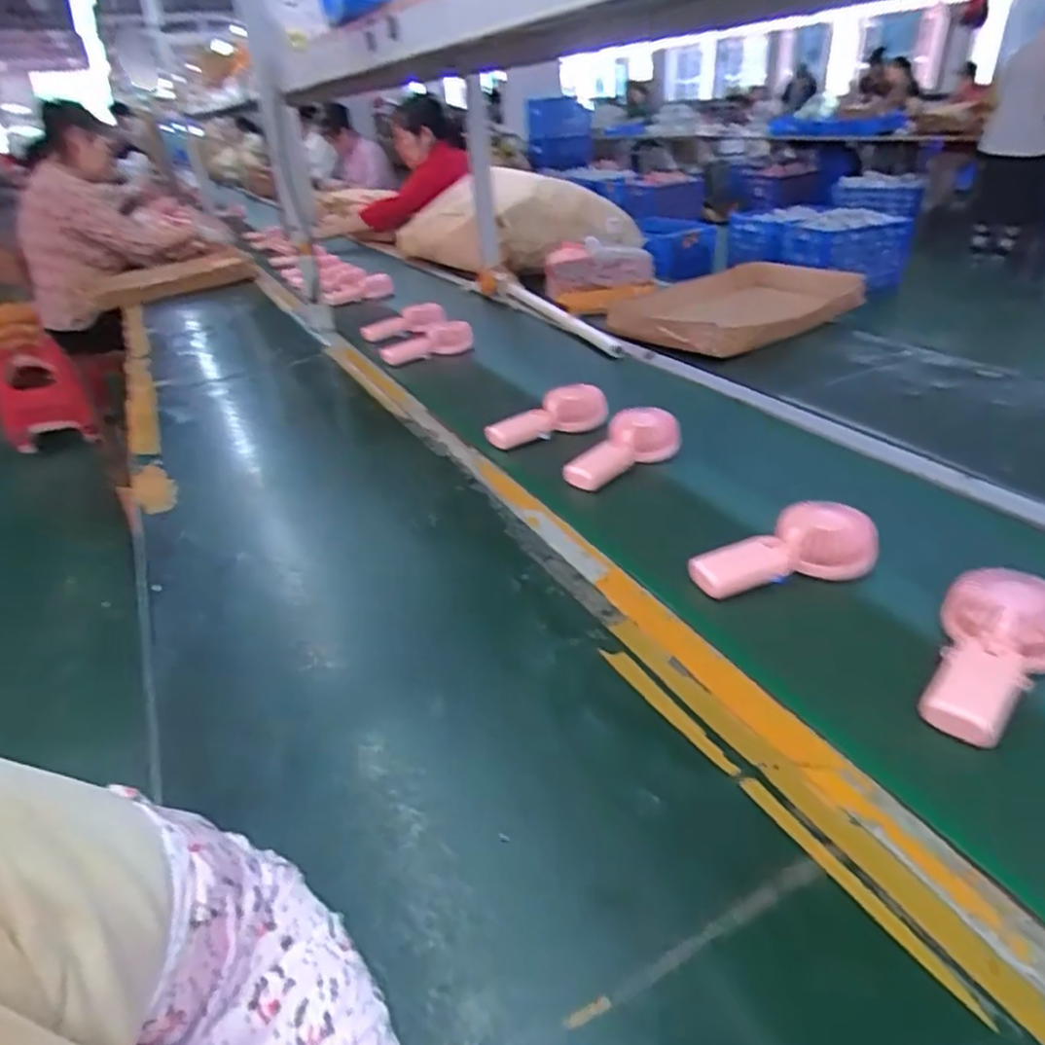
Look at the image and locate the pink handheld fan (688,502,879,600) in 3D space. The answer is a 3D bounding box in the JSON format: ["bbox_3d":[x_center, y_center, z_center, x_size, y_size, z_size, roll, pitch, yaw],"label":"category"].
[{"bbox_3d":[0.255,0.025,0.666,0.182,0.043,0.082,-10,33,-7],"label":"pink handheld fan"}]

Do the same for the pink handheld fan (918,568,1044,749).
[{"bbox_3d":[0.380,0.102,0.531,0.091,0.041,0.178,21,41,34],"label":"pink handheld fan"}]

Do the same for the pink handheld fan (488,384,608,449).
[{"bbox_3d":[0.032,-0.158,1.000,0.185,0.057,0.073,-12,35,-7],"label":"pink handheld fan"}]

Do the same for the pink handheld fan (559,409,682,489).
[{"bbox_3d":[0.135,-0.094,0.880,0.079,0.059,0.170,25,46,38],"label":"pink handheld fan"}]

